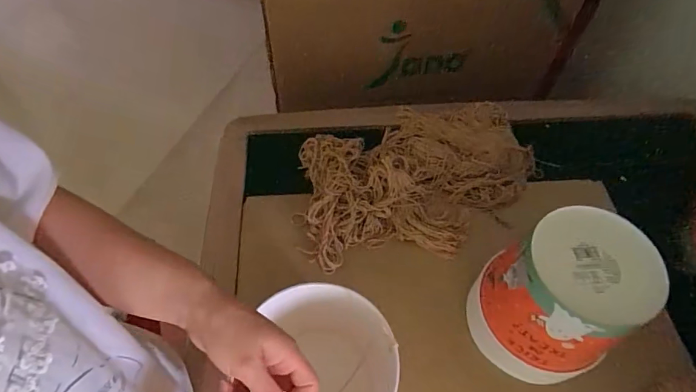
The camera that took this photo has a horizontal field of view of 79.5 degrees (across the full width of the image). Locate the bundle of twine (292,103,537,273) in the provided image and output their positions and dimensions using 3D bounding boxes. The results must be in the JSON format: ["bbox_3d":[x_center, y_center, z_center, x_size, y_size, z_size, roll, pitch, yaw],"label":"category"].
[{"bbox_3d":[0.102,-0.039,0.667,0.389,0.052,0.265,-24,61,-16],"label":"bundle of twine"}]

